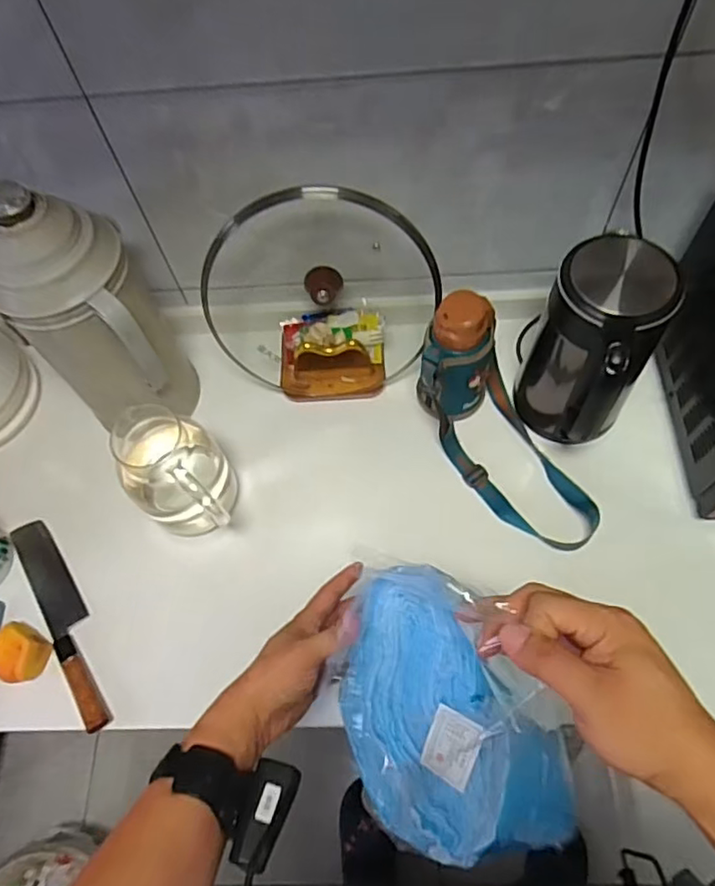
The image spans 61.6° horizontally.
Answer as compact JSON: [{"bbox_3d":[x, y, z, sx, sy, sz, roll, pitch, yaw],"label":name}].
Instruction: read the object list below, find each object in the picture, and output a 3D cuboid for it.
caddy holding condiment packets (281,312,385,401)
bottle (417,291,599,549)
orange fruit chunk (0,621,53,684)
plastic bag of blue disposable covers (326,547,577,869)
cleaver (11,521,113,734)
[{"bbox_3d":[-0.038,-0.133,0.887,0.157,0.082,0.120,3,61,2],"label":"caddy holding condiment packets"},{"bbox_3d":[0.196,-0.021,0.744,0.132,0.204,0.285,-22,63,-12],"label":"bottle"},{"bbox_3d":[-0.416,0.258,0.738,0.066,0.045,0.061,0,61,0],"label":"orange fruit chunk"},{"bbox_3d":[0.078,0.206,0.492,0.177,0.082,0.221,-8,61,-5],"label":"plastic bag of blue disposable covers"},{"bbox_3d":[-0.375,0.220,0.766,0.048,0.022,0.295,-30,65,-16],"label":"cleaver"}]

